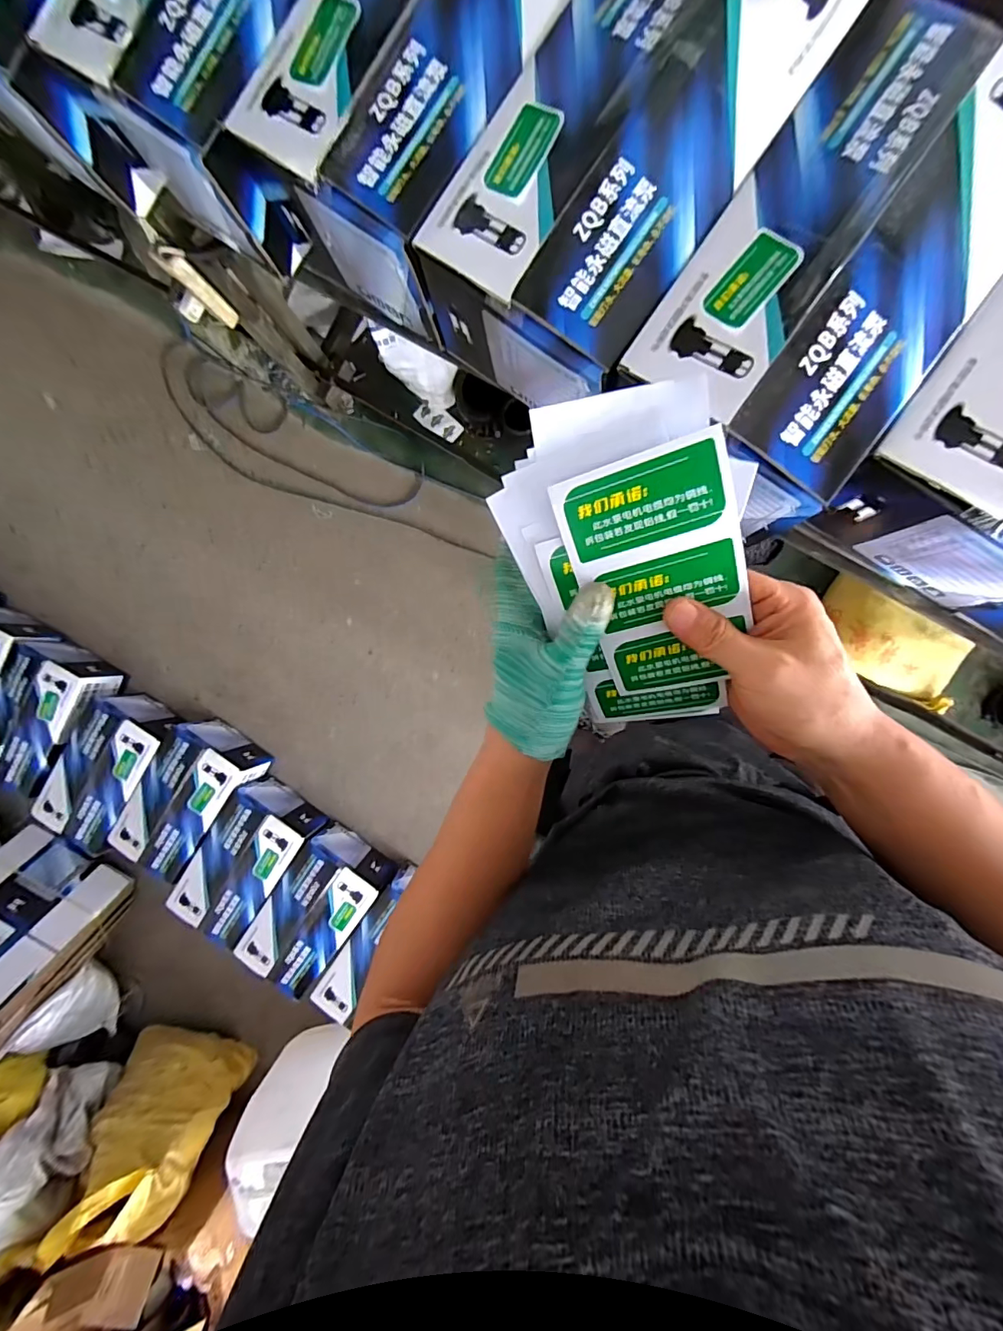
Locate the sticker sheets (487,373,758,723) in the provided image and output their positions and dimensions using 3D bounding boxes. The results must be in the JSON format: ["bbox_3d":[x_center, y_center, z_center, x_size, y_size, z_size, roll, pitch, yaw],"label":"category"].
[{"bbox_3d":[0.080,-0.051,0.311,0.134,0.026,0.216,-4,125,18],"label":"sticker sheets"}]

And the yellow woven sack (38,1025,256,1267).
[{"bbox_3d":[-0.935,1.183,1.284,0.374,0.480,0.143,26,94,5],"label":"yellow woven sack"}]

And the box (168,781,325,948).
[{"bbox_3d":[-0.718,0.554,1.402,0.240,0.191,0.371,31,95,4],"label":"box"}]

